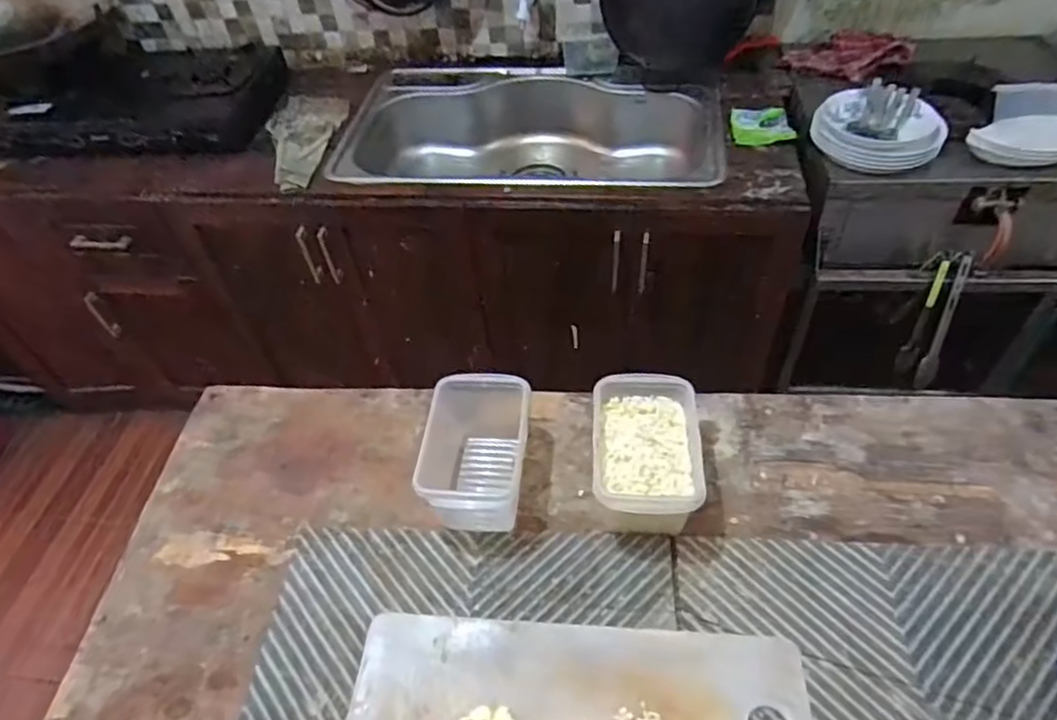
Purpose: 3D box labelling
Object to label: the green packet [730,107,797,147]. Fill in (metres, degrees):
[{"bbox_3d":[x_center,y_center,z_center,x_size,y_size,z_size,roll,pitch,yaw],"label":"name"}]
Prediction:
[{"bbox_3d":[0.487,-0.492,1.367,0.121,0.024,0.121,-3,47,4],"label":"green packet"}]

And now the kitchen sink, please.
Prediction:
[{"bbox_3d":[0.010,-0.500,1.561,0.830,0.217,0.537,2,49,8],"label":"kitchen sink"}]

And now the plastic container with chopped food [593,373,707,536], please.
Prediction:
[{"bbox_3d":[0.124,0.103,0.690,0.105,0.088,0.154,0,47,7],"label":"plastic container with chopped food"}]

